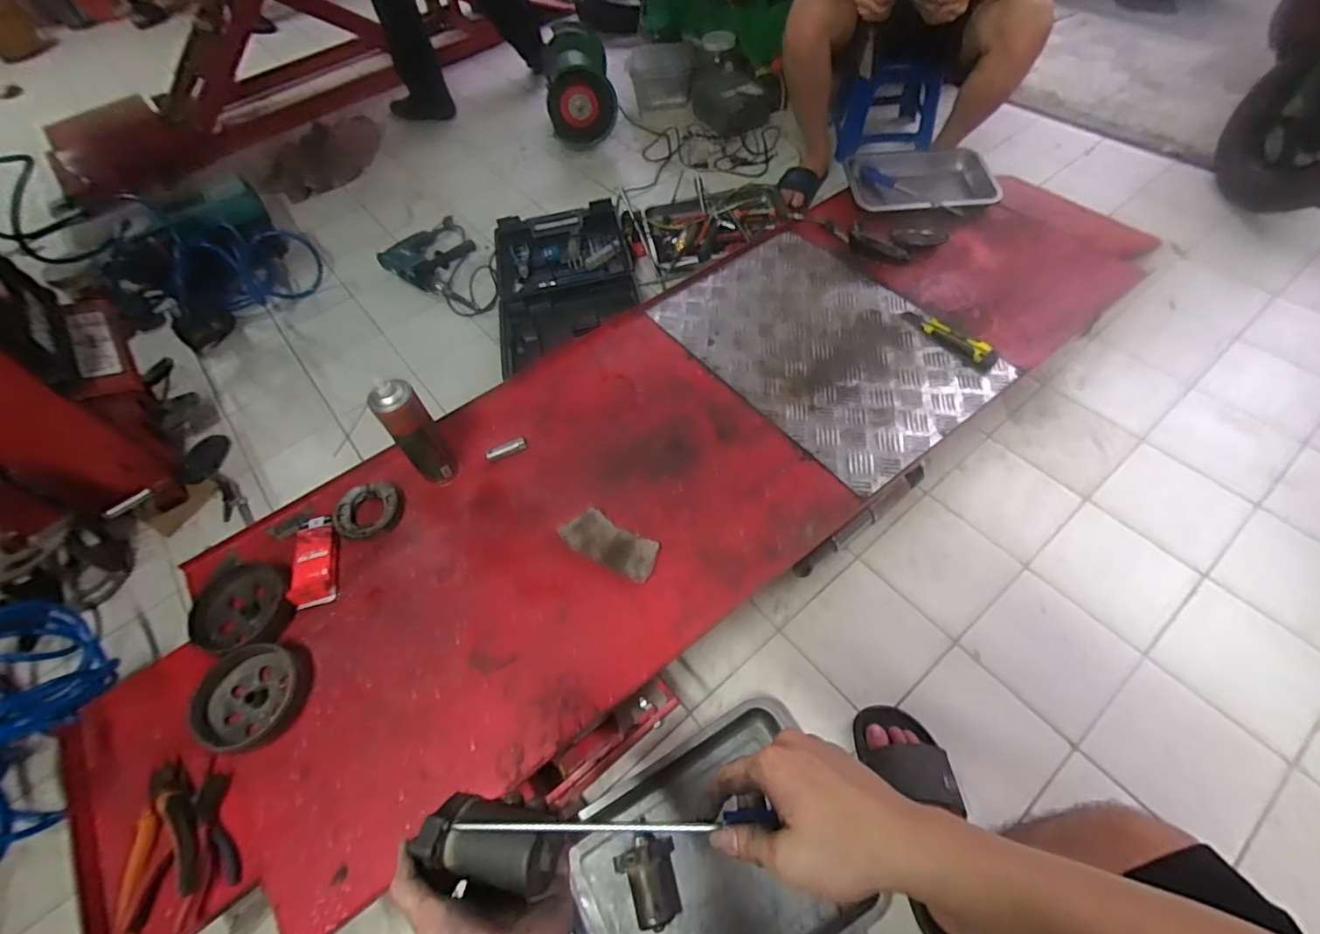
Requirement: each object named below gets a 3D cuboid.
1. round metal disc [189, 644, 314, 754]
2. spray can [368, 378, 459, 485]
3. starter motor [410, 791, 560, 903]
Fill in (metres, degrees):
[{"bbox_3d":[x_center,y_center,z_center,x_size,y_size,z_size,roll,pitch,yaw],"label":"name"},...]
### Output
[{"bbox_3d":[-0.546,0.297,0.744,0.154,0.047,0.131,10,57,11],"label":"round metal disc"},{"bbox_3d":[-0.370,-0.053,0.857,0.061,0.200,0.065,-2,56,3],"label":"spray can"},{"bbox_3d":[-0.124,0.273,0.411,0.096,0.043,0.055,7,57,10],"label":"starter motor"}]

